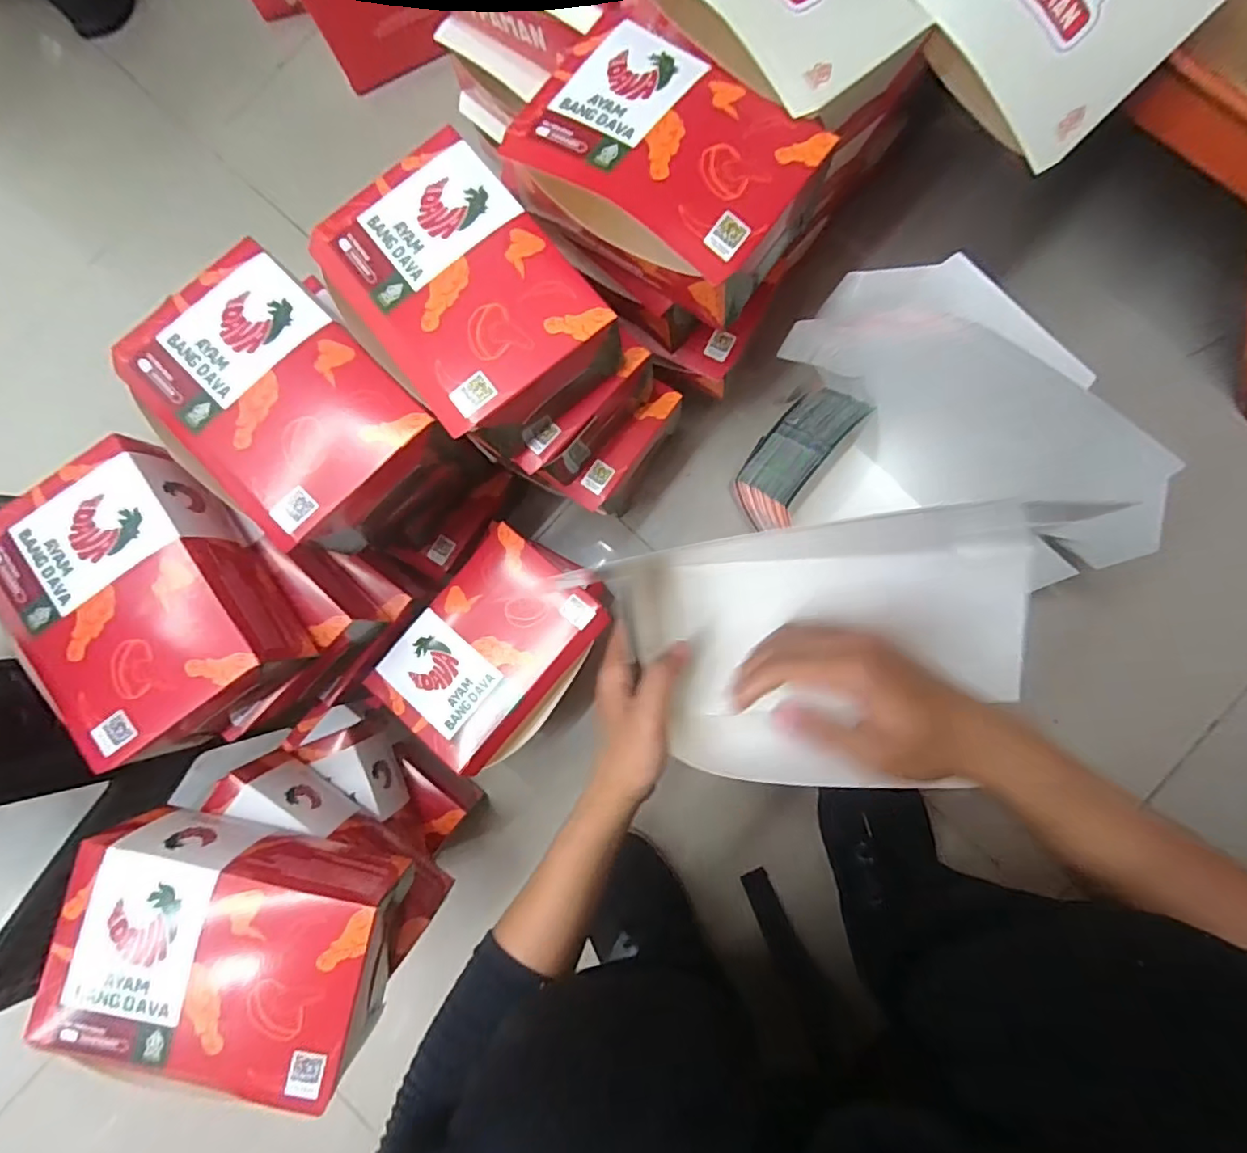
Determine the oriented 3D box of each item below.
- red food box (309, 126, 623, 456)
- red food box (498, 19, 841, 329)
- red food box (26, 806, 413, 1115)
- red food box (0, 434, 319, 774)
[{"bbox_3d":[-0.102,-0.175,0.383,0.126,0.064,0.179,-40,86,0],"label":"red food box"},{"bbox_3d":[0.025,-0.252,0.366,0.176,0.064,0.141,32,89,4],"label":"red food box"},{"bbox_3d":[-0.233,0.224,0.352,0.171,0.061,0.121,11,87,3],"label":"red food box"},{"bbox_3d":[-0.306,0.018,0.378,0.134,0.065,0.177,-34,86,0],"label":"red food box"}]

